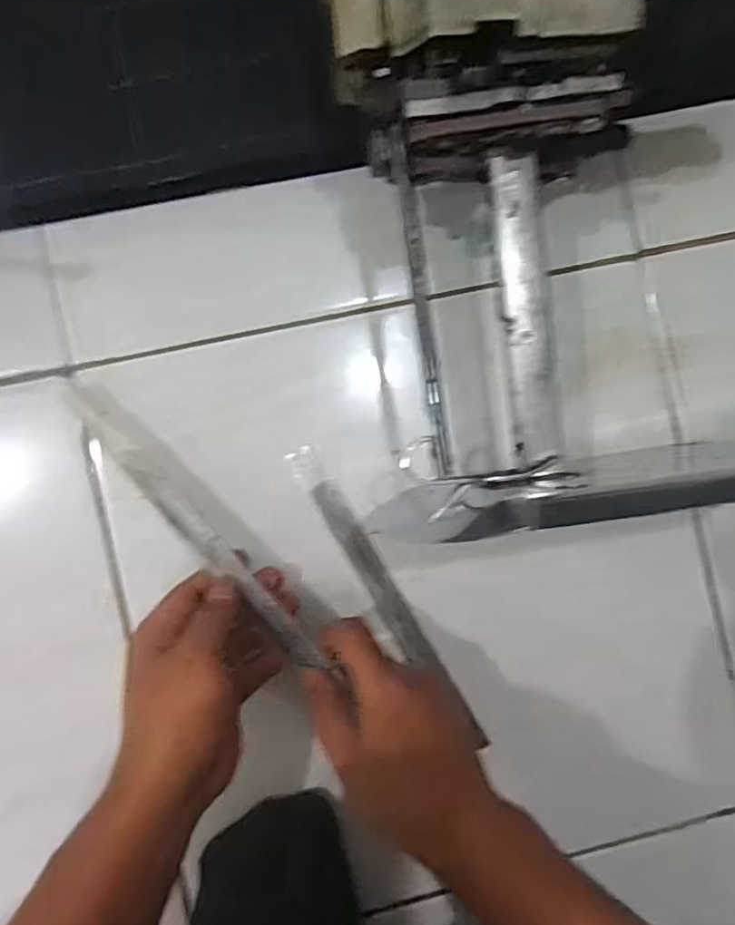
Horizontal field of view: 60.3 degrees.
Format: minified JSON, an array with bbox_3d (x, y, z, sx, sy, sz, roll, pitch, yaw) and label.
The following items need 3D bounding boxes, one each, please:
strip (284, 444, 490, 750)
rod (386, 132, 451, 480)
[{"bbox_3d":[0.013,0.091,0.436,0.022,0.012,0.232,-31,91,-3],"label":"strip"},{"bbox_3d":[0.029,-0.084,0.334,0.008,0.013,0.181,-9,89,-5],"label":"rod"}]

